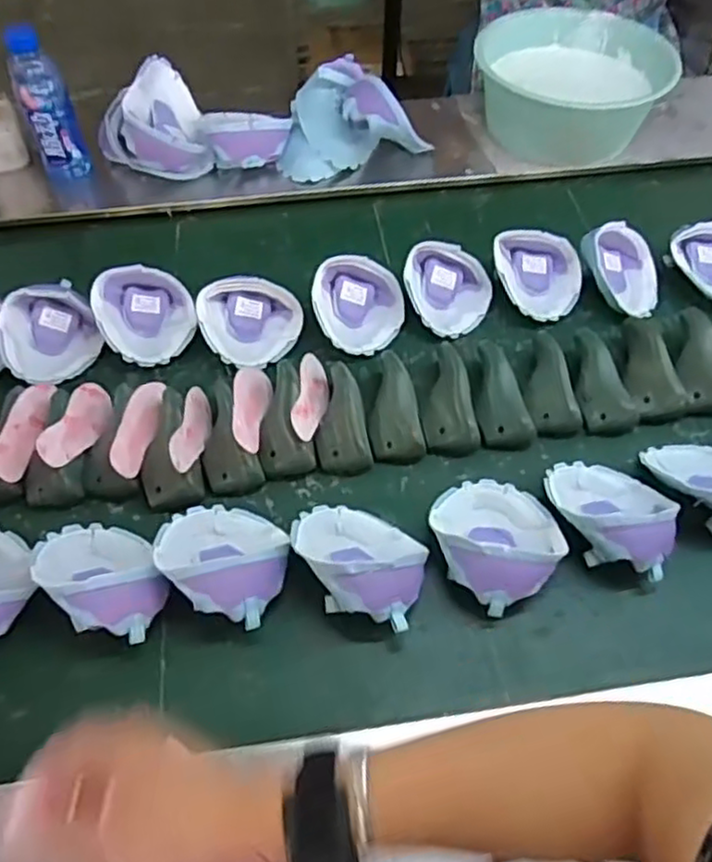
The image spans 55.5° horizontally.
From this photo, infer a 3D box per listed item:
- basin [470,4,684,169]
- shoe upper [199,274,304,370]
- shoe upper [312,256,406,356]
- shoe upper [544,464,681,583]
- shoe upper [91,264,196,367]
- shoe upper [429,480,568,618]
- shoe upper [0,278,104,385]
[{"bbox_3d":[0.359,-0.573,1.150,0.305,0.141,0.305,1,54,-2],"label":"basin"},{"bbox_3d":[-0.134,-0.140,0.866,0.125,0.059,0.116,-15,56,-13],"label":"shoe upper"},{"bbox_3d":[0.004,-0.155,0.877,0.122,0.076,0.122,2,54,-1],"label":"shoe upper"},{"bbox_3d":[0.263,0.076,0.694,0.147,0.054,0.119,38,61,23],"label":"shoe upper"},{"bbox_3d":[-0.267,-0.147,0.858,0.113,0.075,0.113,1,54,-2],"label":"shoe upper"},{"bbox_3d":[0.136,0.101,0.672,0.116,0.060,0.144,-19,57,-16],"label":"shoe upper"},{"bbox_3d":[-0.385,-0.126,0.848,0.112,0.074,0.117,1,54,-2],"label":"shoe upper"}]

